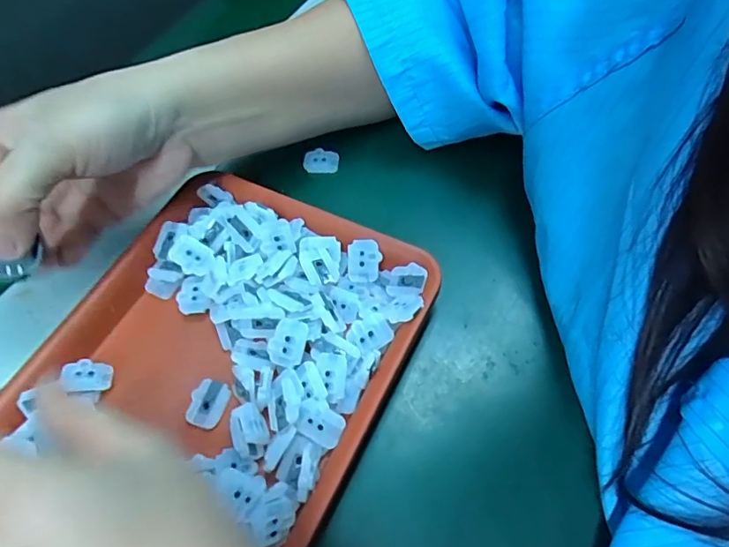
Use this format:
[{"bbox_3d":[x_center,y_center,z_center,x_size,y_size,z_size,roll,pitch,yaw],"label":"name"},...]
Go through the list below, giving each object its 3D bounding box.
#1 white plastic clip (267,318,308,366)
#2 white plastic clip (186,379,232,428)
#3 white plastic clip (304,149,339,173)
[{"bbox_3d":[-0.036,0.031,0.229,0.018,0.006,0.022,4,61,6],"label":"white plastic clip"},{"bbox_3d":[-0.074,0.061,0.231,0.017,0.004,0.022,10,62,10],"label":"white plastic clip"},{"bbox_3d":[-0.027,-0.071,0.312,0.022,0.006,0.015,1,61,5],"label":"white plastic clip"}]

